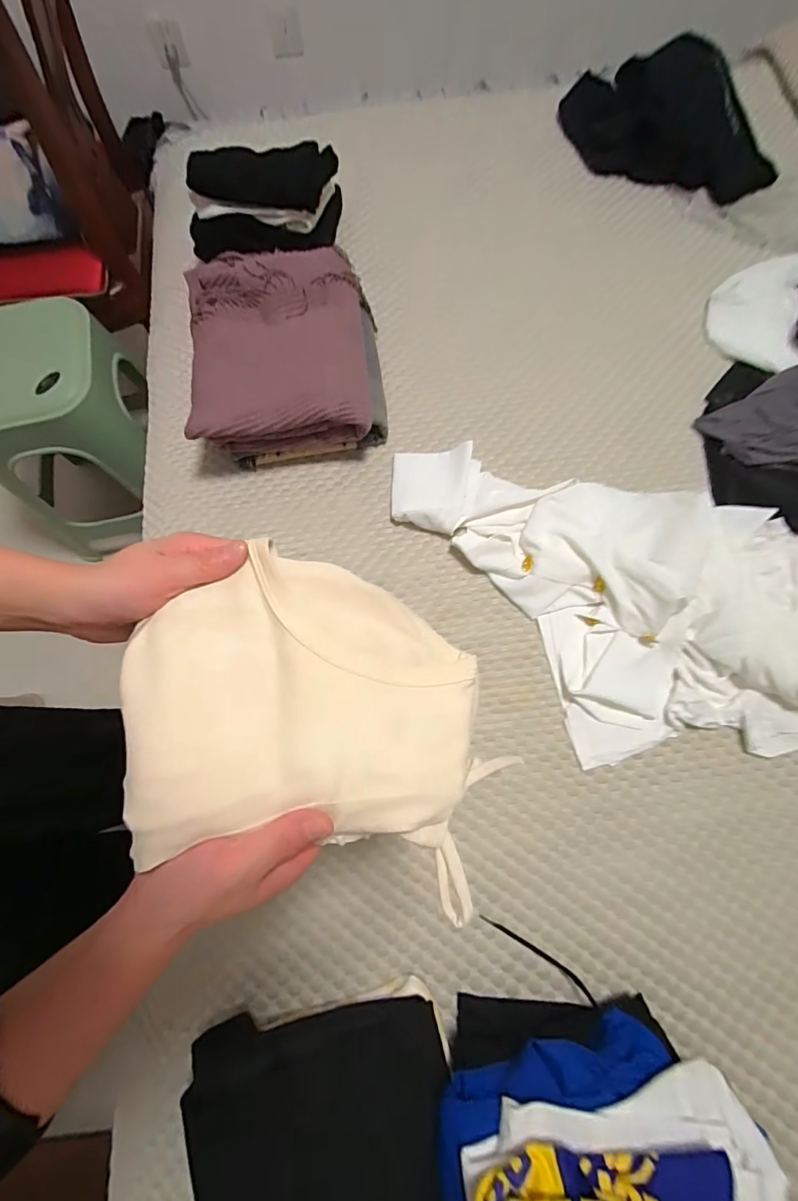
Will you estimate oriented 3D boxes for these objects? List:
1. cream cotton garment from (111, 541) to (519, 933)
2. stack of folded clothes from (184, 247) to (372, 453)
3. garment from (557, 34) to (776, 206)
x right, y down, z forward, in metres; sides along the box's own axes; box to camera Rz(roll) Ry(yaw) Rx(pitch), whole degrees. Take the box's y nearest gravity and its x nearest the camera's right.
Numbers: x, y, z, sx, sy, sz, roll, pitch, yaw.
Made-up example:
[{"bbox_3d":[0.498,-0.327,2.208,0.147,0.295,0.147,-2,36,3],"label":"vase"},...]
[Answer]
[{"bbox_3d":[-0.058,0.061,0.273,0.208,0.045,0.180,5,73,3],"label":"cream cotton garment"},{"bbox_3d":[-0.169,-0.348,0.672,0.243,0.132,0.275,-7,73,-1],"label":"stack of folded clothes"},{"bbox_3d":[0.515,-0.911,0.858,0.408,0.086,0.269,23,75,8],"label":"garment"}]

